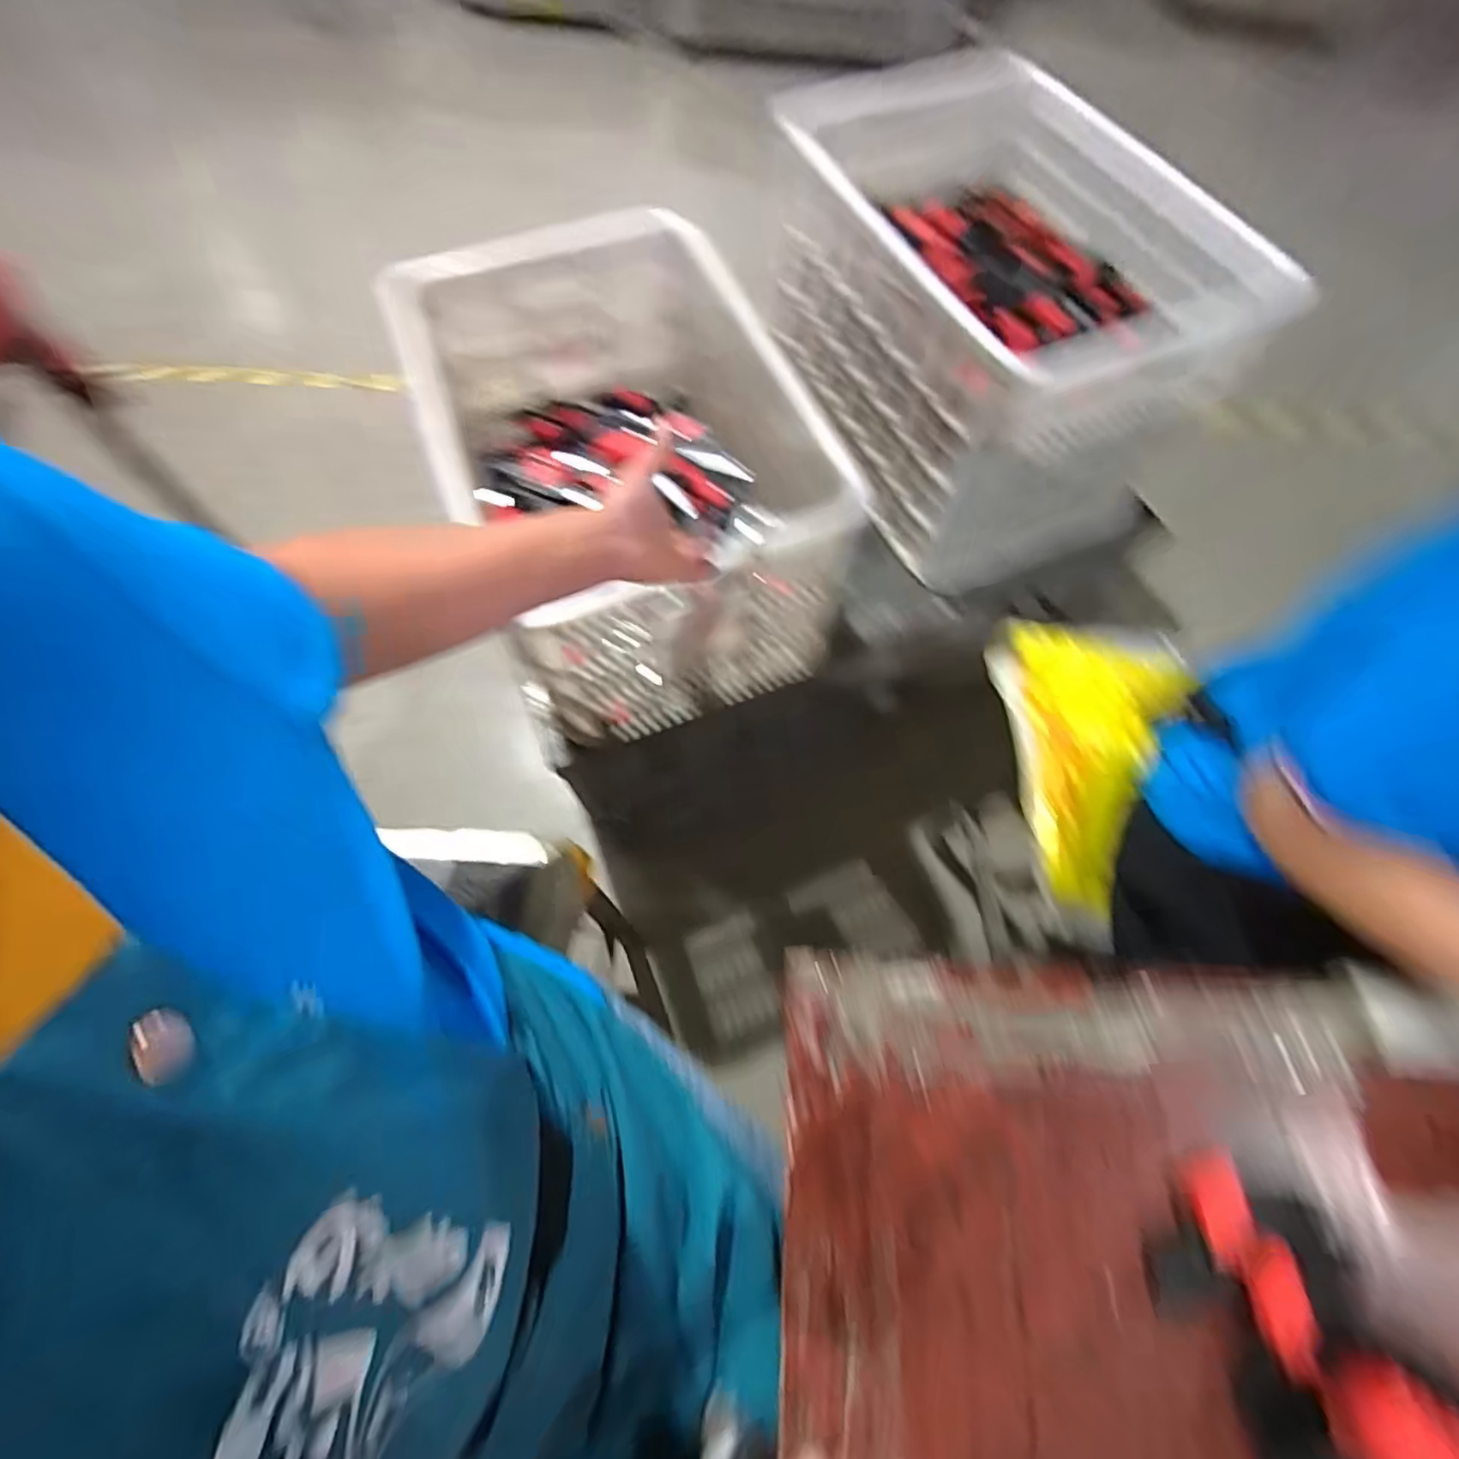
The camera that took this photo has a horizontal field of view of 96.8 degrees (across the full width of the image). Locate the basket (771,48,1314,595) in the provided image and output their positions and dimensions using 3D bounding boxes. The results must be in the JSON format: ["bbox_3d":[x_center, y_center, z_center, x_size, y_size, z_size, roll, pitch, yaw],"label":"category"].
[{"bbox_3d":[0.374,-0.612,1.004,0.421,0.376,0.618,-28,69,-12],"label":"basket"}]

